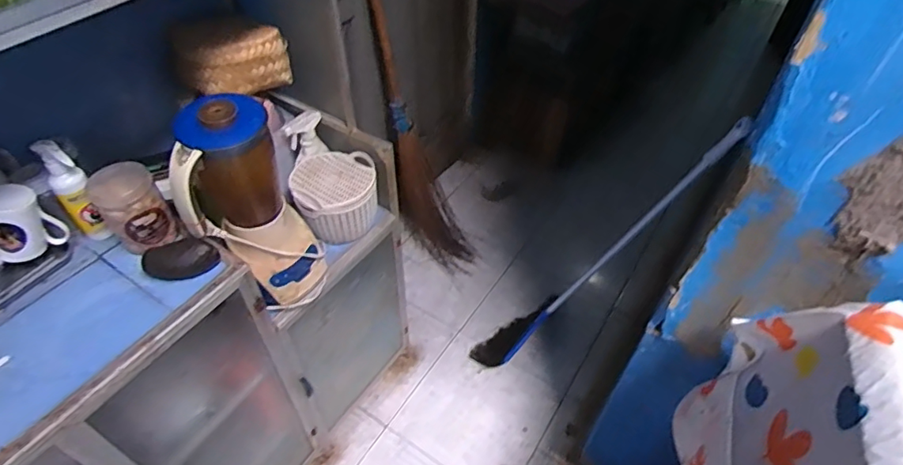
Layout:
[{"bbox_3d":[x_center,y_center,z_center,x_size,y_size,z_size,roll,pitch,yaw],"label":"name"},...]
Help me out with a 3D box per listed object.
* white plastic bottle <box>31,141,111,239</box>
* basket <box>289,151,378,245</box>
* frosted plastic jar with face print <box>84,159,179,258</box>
[{"bbox_3d":[-0.613,-0.065,0.846,0.034,0.188,0.049,36,56,28],"label":"white plastic bottle"},{"bbox_3d":[-0.254,-0.085,1.149,0.173,0.123,0.187,0,47,0],"label":"basket"},{"bbox_3d":[-0.523,-0.039,0.861,0.089,0.148,0.089,0,47,0],"label":"frosted plastic jar with face print"}]

